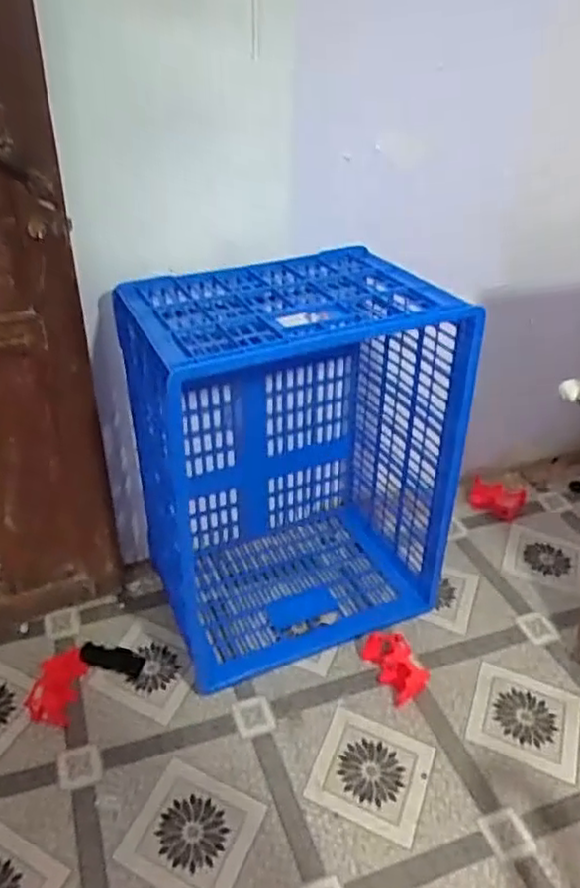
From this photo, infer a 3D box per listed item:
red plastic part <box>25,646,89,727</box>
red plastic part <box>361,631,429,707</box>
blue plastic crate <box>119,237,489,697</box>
[{"bbox_3d":[-0.501,0.505,1.499,0.099,0.058,0.197,3,34,2],"label":"red plastic part"},{"bbox_3d":[0.238,0.492,1.562,0.104,0.036,0.169,-15,37,-23],"label":"red plastic part"},{"bbox_3d":[0.014,0.030,1.572,0.647,0.799,0.429,-13,36,-20],"label":"blue plastic crate"}]

